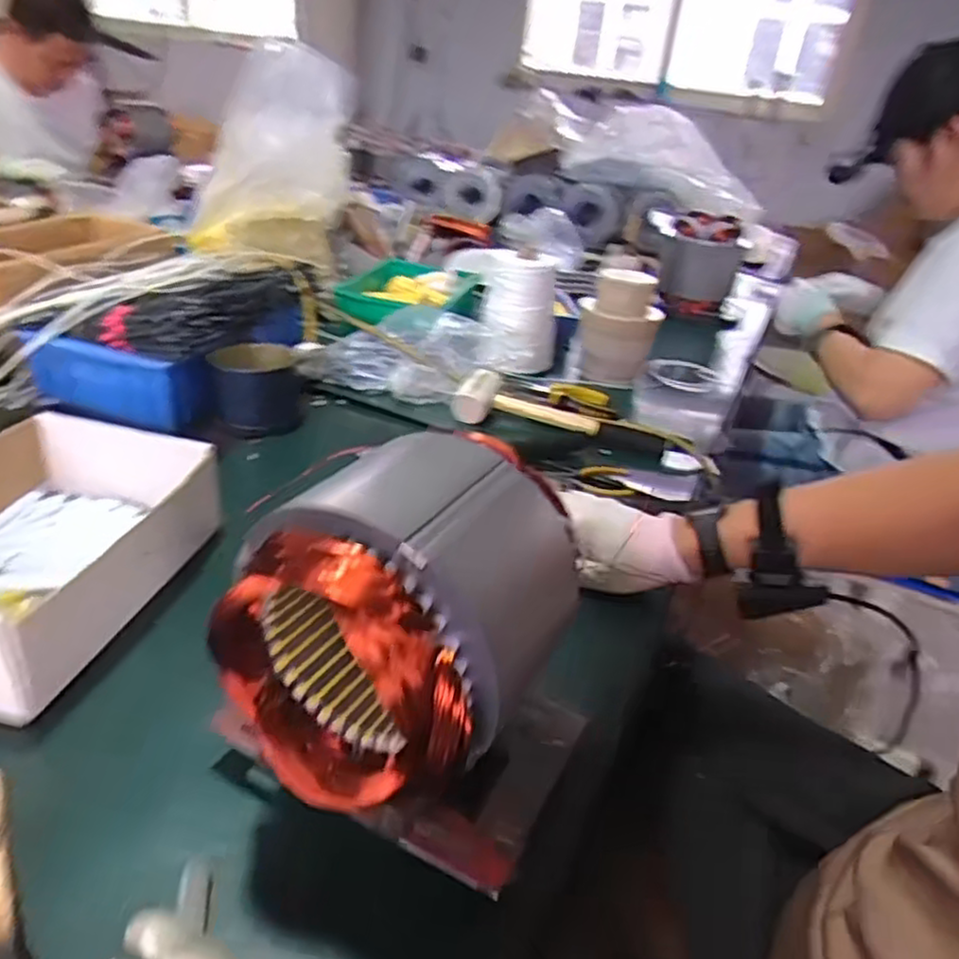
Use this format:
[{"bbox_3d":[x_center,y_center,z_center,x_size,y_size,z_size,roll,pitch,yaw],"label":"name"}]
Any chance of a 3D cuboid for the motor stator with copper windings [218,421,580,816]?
[{"bbox_3d":[-0.031,0.064,0.384,0.130,0.135,0.172,22,34,23],"label":"motor stator with copper windings"}]

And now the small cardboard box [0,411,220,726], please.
[{"bbox_3d":[-0.341,0.044,0.540,0.189,0.077,0.246,10,30,6],"label":"small cardboard box"}]

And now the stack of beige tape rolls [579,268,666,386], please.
[{"bbox_3d":[0.202,-0.216,1.047,0.105,0.159,0.088,7,30,1],"label":"stack of beige tape rolls"}]

